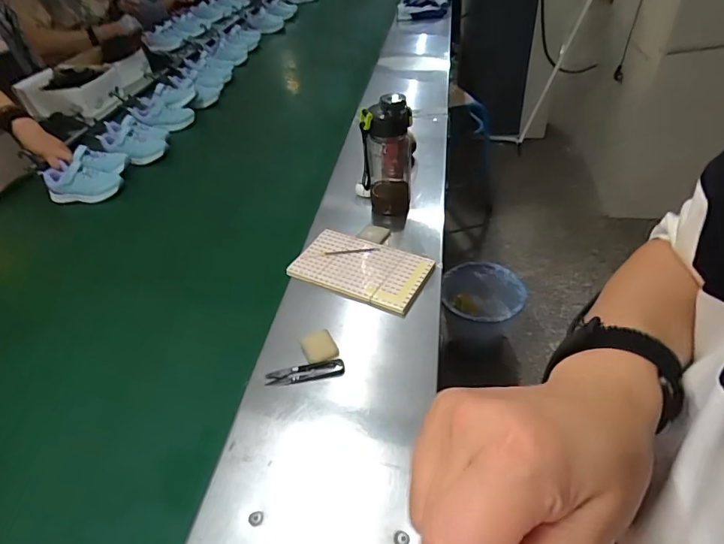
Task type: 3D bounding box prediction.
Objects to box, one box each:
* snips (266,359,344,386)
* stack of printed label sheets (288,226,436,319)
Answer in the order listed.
[{"bbox_3d":[-0.073,0.129,0.577,0.099,0.008,0.028,-8,44,-2],"label":"snips"},{"bbox_3d":[-0.001,-0.007,0.710,0.206,0.011,0.119,18,49,23],"label":"stack of printed label sheets"}]

